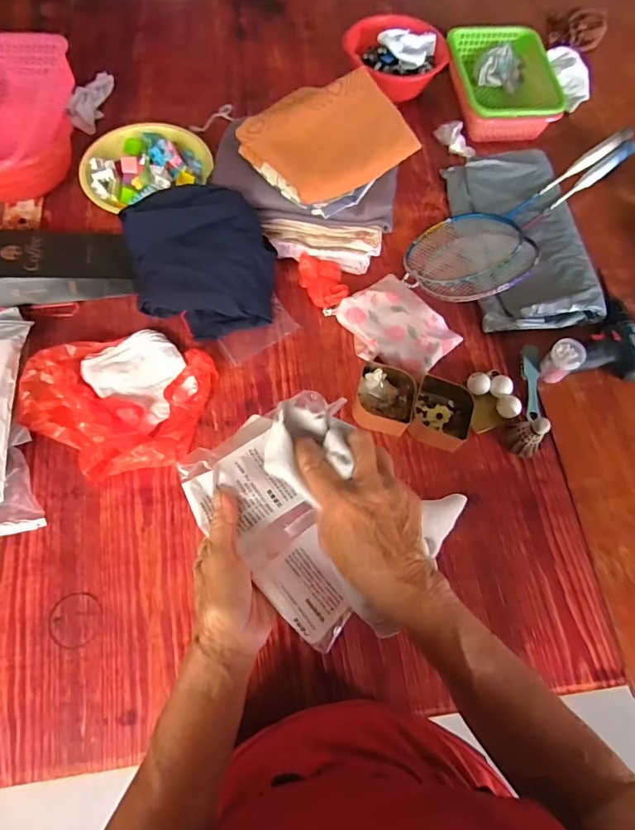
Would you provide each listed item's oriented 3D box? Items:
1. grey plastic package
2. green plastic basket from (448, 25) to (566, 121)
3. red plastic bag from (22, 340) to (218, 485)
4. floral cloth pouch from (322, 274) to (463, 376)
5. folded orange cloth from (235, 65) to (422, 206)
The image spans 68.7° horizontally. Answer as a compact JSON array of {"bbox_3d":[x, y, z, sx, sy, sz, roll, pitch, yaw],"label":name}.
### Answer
[{"bbox_3d":[0.412,-0.374,0.949,0.228,0.041,0.434,-4,69,-4],"label":"grey plastic package"},{"bbox_3d":[0.428,-0.775,1.084,0.226,0.091,0.301,-3,69,-4],"label":"green plastic basket"},{"bbox_3d":[-0.333,-0.021,0.762,0.274,0.077,0.246,14,68,3],"label":"red plastic bag"},{"bbox_3d":[0.147,-0.166,0.860,0.169,0.034,0.205,-36,74,-15],"label":"floral cloth pouch"},{"bbox_3d":[0.014,-0.492,0.813,0.255,0.067,0.228,-35,74,-15],"label":"folded orange cloth"}]

